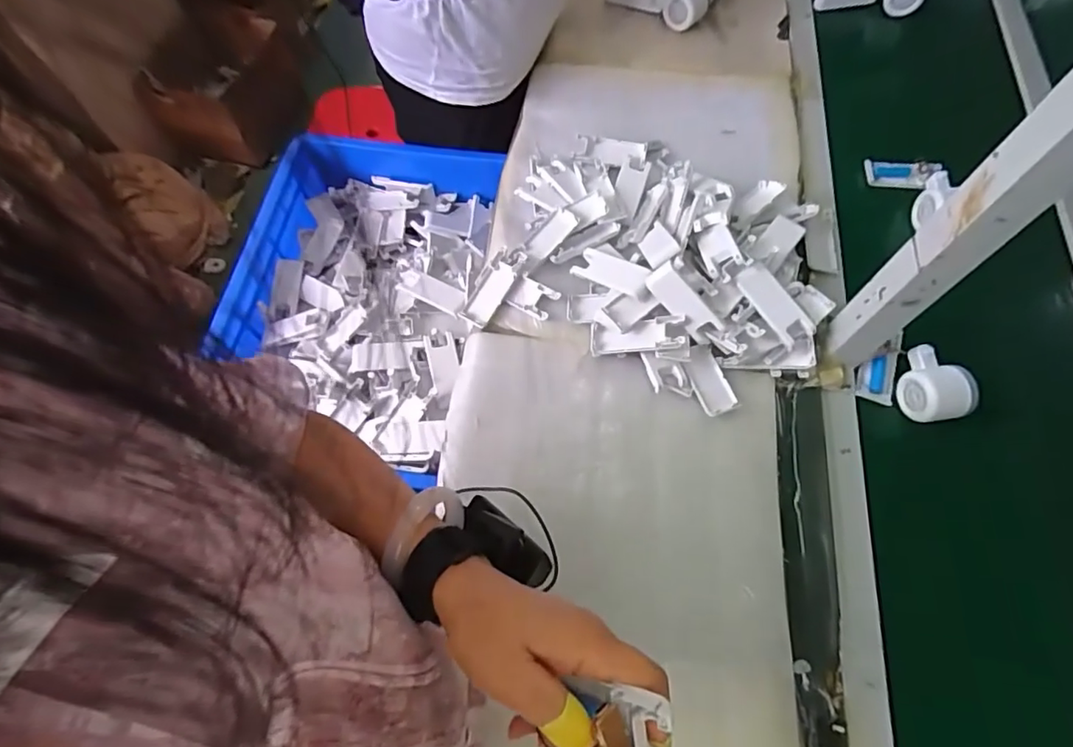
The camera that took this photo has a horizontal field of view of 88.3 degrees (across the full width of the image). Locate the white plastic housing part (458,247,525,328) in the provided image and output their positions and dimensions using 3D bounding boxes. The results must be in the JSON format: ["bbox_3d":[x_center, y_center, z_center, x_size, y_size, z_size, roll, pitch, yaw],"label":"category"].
[{"bbox_3d":[-0.056,-0.108,0.680,0.042,0.015,0.104,29,85,12],"label":"white plastic housing part"}]

